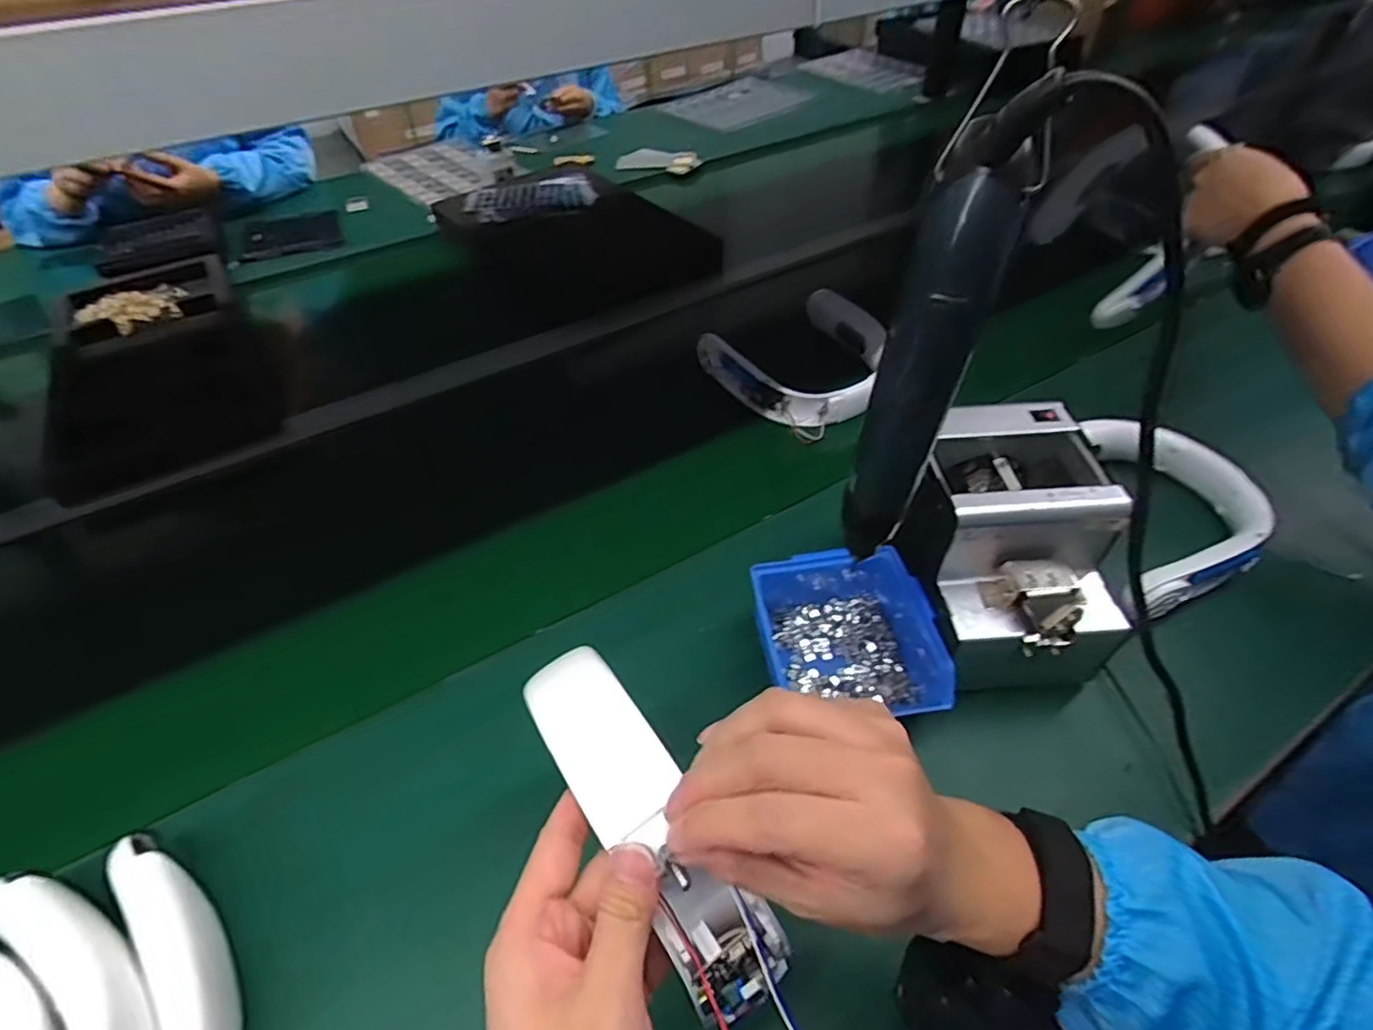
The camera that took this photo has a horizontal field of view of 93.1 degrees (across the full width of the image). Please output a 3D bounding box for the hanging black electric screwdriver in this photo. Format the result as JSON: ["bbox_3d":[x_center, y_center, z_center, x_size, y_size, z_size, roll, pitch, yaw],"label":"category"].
[{"bbox_3d":[0.107,-0.061,0.283,0.045,0.211,0.034,14,50,15],"label":"hanging black electric screwdriver"}]

